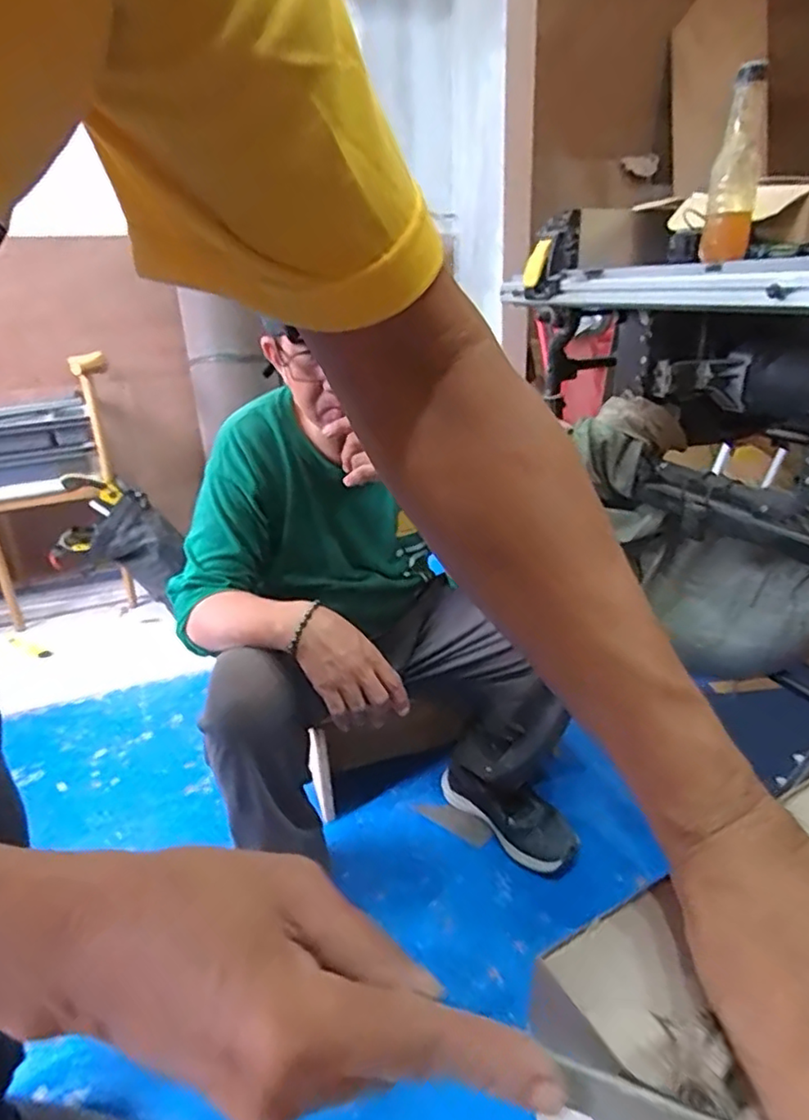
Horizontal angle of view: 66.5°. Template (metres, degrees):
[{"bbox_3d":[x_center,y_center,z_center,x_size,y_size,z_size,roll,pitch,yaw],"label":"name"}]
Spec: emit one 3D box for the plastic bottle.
[{"bbox_3d":[0.385,-0.451,0.716,0.056,0.182,0.057,8,27,23],"label":"plastic bottle"}]

